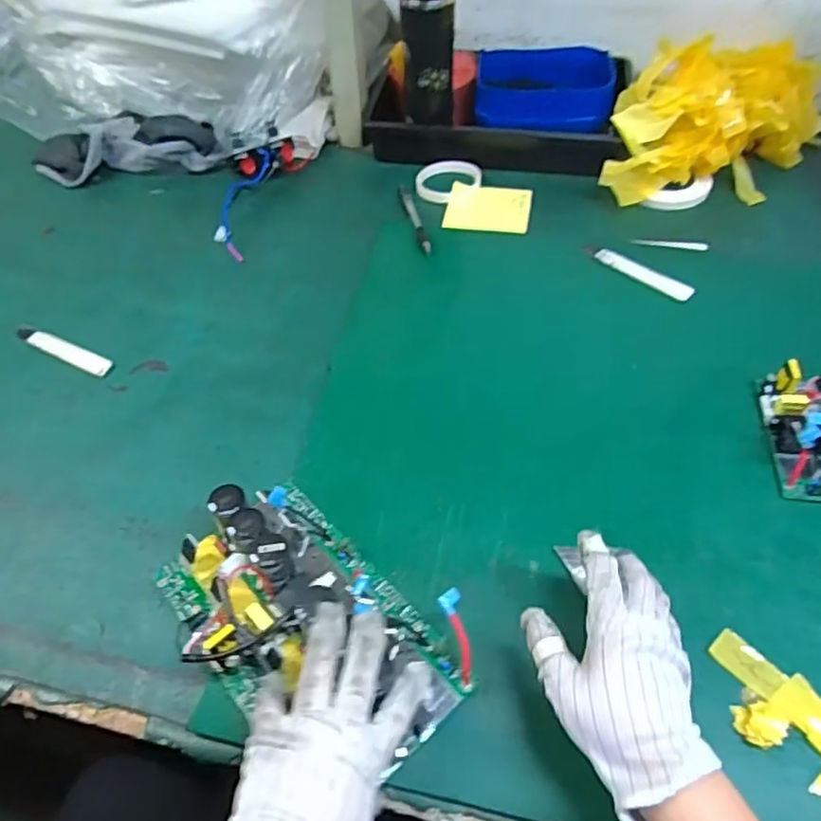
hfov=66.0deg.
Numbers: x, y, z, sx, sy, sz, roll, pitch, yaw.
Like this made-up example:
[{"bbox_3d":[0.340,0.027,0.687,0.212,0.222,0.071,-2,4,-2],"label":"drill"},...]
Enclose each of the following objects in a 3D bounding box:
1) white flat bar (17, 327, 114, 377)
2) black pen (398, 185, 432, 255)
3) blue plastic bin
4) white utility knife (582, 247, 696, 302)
[{"bbox_3d":[-0.385,-0.067,0.700,0.139,0.005,0.026,22,56,18],"label":"white flat bar"},{"bbox_3d":[0.005,-0.252,0.815,0.012,0.011,0.149,-10,52,-6],"label":"black pen"},{"bbox_3d":[0.196,-0.469,0.939,0.199,0.071,0.137,11,53,11],"label":"blue plastic bin"},{"bbox_3d":[0.265,-0.163,0.739,0.135,0.004,0.025,35,61,26],"label":"white utility knife"}]

